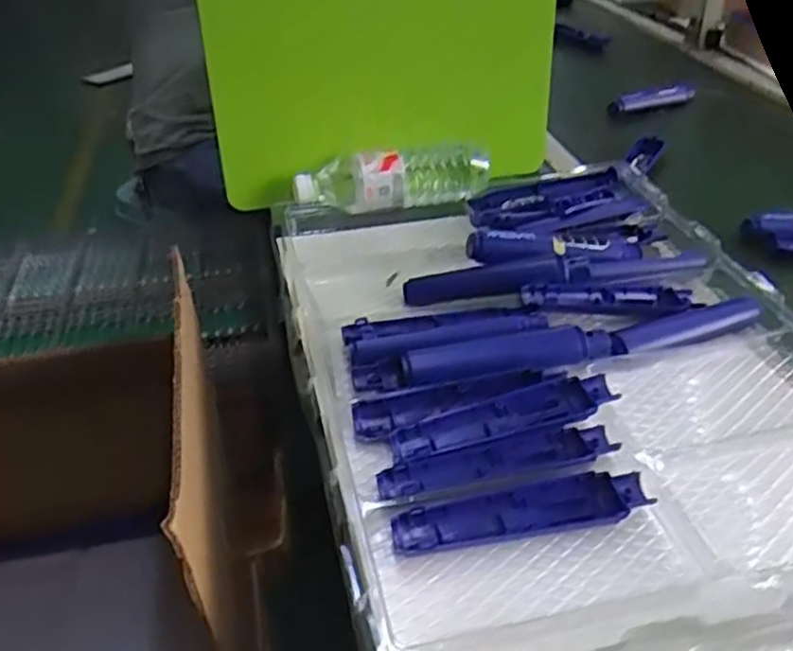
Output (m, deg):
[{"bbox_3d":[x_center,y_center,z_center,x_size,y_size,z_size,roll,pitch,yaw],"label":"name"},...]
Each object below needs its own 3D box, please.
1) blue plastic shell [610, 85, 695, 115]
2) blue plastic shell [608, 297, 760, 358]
[{"bbox_3d":[0.406,-0.362,1.169,0.198,0.030,0.033,-24,41,-26],"label":"blue plastic shell"},{"bbox_3d":[0.248,0.002,0.644,0.158,0.017,0.034,-13,37,-19],"label":"blue plastic shell"}]

